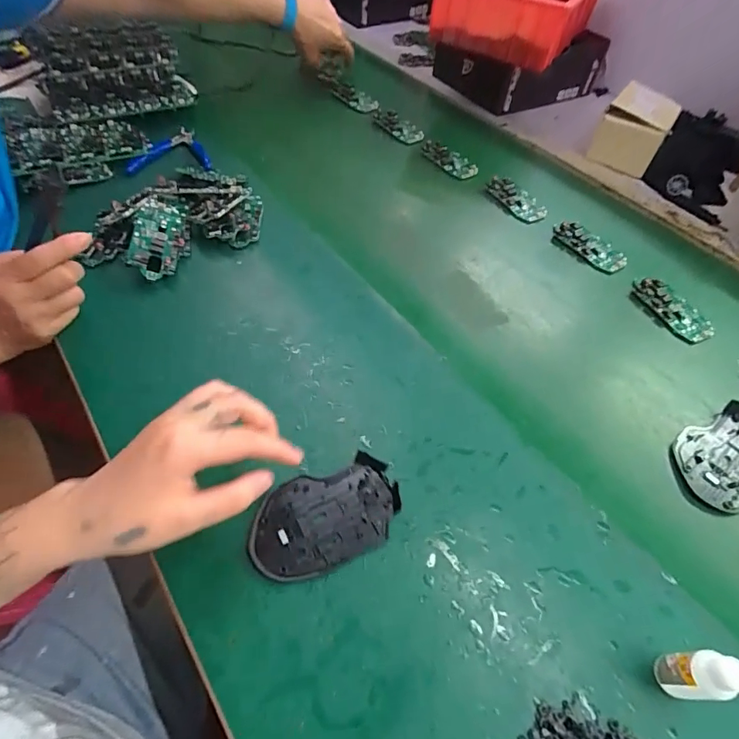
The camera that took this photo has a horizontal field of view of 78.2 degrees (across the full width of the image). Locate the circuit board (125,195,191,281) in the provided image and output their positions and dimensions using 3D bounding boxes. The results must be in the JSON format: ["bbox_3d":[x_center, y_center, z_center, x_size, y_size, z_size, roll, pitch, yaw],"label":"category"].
[{"bbox_3d":[-0.228,-0.151,0.502,0.056,0.012,0.117,8,61,-22],"label":"circuit board"}]

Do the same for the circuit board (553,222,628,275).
[{"bbox_3d":[0.274,-0.155,0.568,0.044,0.017,0.096,-32,61,-25],"label":"circuit board"}]

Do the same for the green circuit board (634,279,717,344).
[{"bbox_3d":[0.336,-0.069,0.506,0.040,0.019,0.094,-21,56,-18],"label":"green circuit board"}]

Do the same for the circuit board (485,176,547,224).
[{"bbox_3d":[0.200,-0.231,0.620,0.042,0.018,0.088,-25,58,-21],"label":"circuit board"}]

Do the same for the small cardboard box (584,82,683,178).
[{"bbox_3d":[0.402,-0.362,0.688,0.089,0.077,0.130,32,57,19],"label":"small cardboard box"}]

